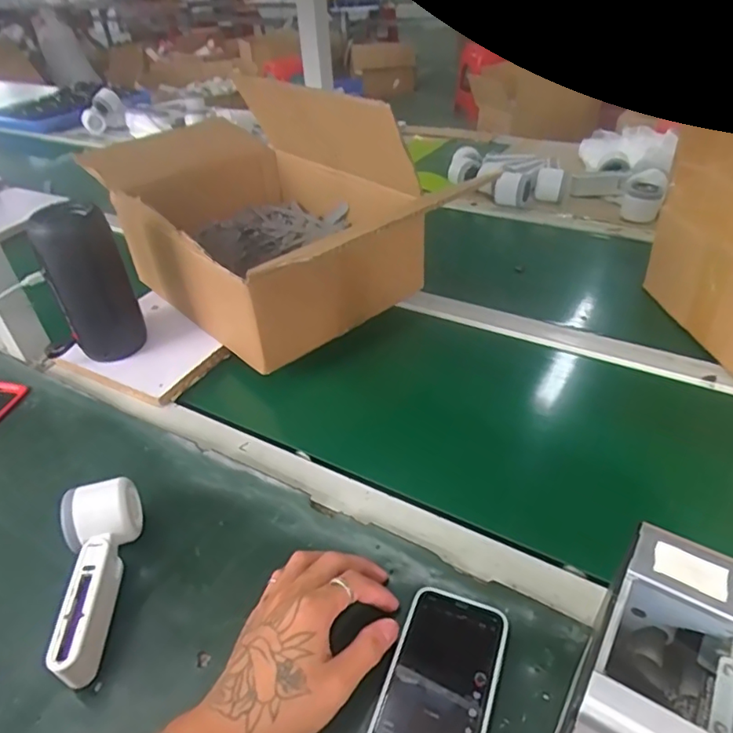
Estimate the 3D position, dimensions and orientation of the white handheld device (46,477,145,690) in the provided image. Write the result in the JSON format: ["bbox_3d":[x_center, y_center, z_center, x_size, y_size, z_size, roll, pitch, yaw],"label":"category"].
[{"bbox_3d":[-0.232,0.172,0.461,0.054,0.053,0.162,-5,41,1],"label":"white handheld device"}]

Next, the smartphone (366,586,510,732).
[{"bbox_3d":[0.050,0.231,0.396,0.075,0.009,0.146,12,44,19],"label":"smartphone"}]

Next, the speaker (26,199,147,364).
[{"bbox_3d":[-0.334,-0.099,0.684,0.081,0.185,0.060,-26,45,-22],"label":"speaker"}]

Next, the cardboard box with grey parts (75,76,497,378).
[{"bbox_3d":[-0.151,-0.227,0.758,0.293,0.228,0.426,-32,47,-27],"label":"cardboard box with grey parts"}]

